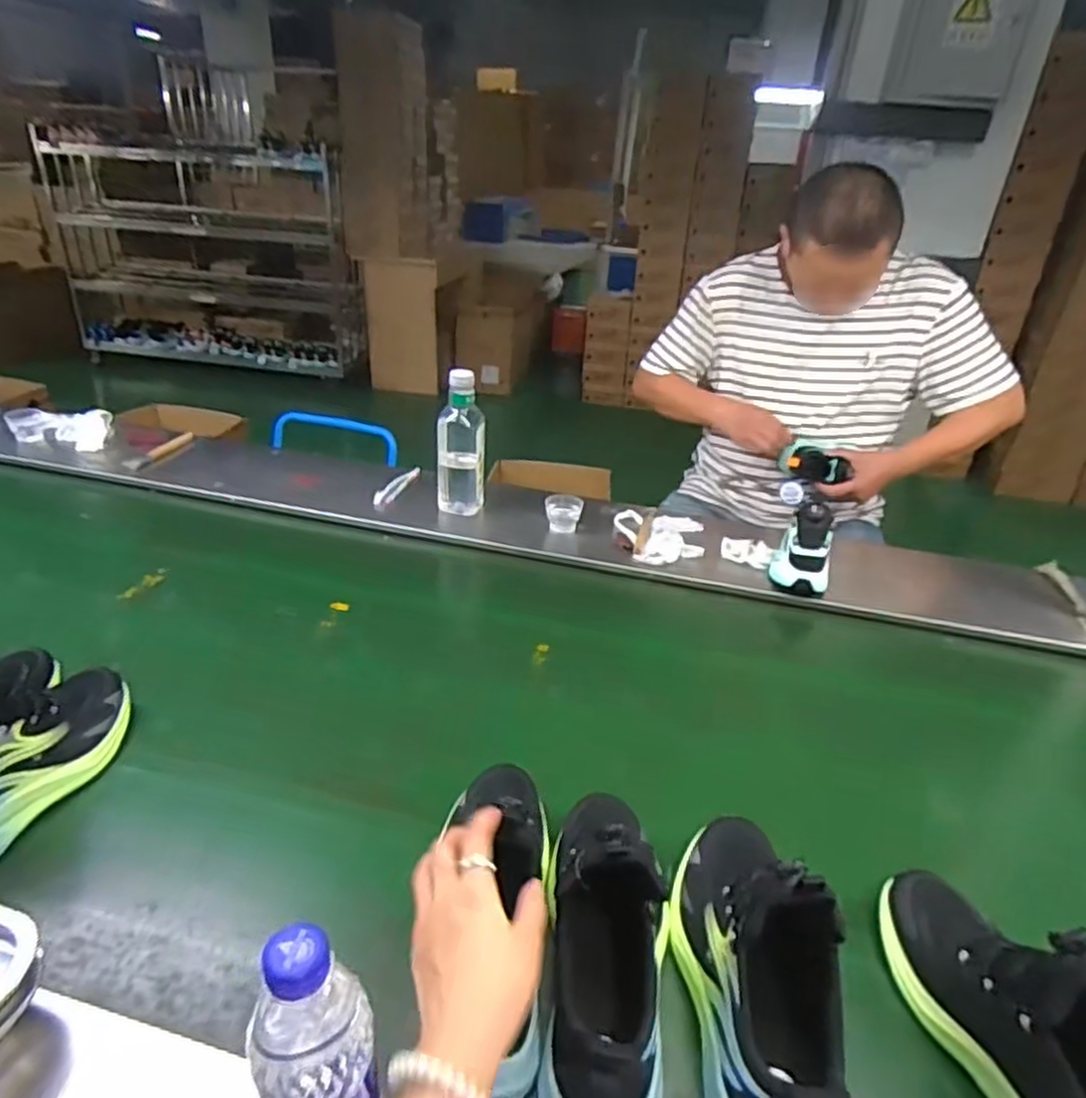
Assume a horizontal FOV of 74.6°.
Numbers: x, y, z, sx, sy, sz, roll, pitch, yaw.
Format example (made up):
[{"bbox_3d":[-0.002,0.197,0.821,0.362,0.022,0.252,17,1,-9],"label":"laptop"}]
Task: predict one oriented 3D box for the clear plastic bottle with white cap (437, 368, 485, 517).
[{"bbox_3d":[-0.141,-0.181,1.234,0.081,0.240,0.056,0,29,-6],"label":"clear plastic bottle with white cap"}]

